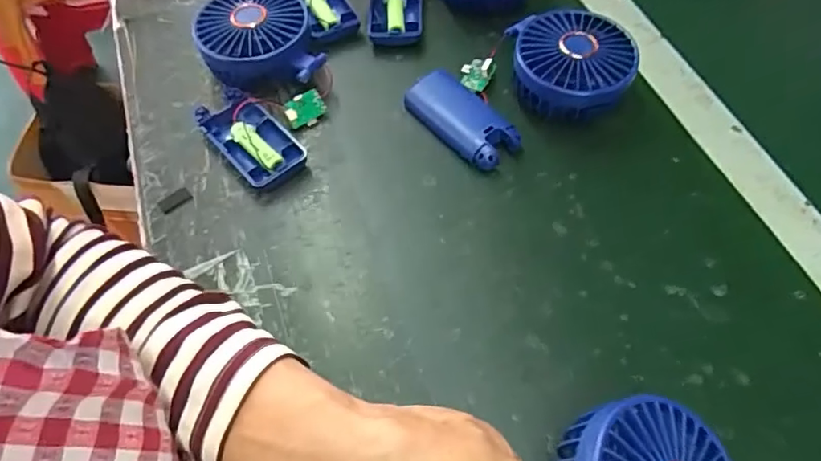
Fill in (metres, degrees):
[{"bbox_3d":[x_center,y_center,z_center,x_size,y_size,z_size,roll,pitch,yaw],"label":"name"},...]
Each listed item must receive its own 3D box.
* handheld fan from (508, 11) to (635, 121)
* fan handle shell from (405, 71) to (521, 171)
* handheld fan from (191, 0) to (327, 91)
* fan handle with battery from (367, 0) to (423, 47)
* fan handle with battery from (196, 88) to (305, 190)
[{"bbox_3d":[0.123,-0.126,0.422,0.091,0.044,0.092,1,60,2],"label":"handheld fan"},{"bbox_3d":[0.038,-0.085,0.418,0.043,0.018,0.095,-34,65,-17],"label":"fan handle shell"},{"bbox_3d":[-0.124,-0.152,0.441,0.085,0.046,0.098,-22,62,-11],"label":"handheld fan"},{"bbox_3d":[-0.013,-0.196,0.483,0.047,0.020,0.076,0,60,2],"label":"fan handle with battery"},{"bbox_3d":[-0.119,-0.068,0.407,0.043,0.016,0.095,-39,66,-19],"label":"fan handle with battery"}]

